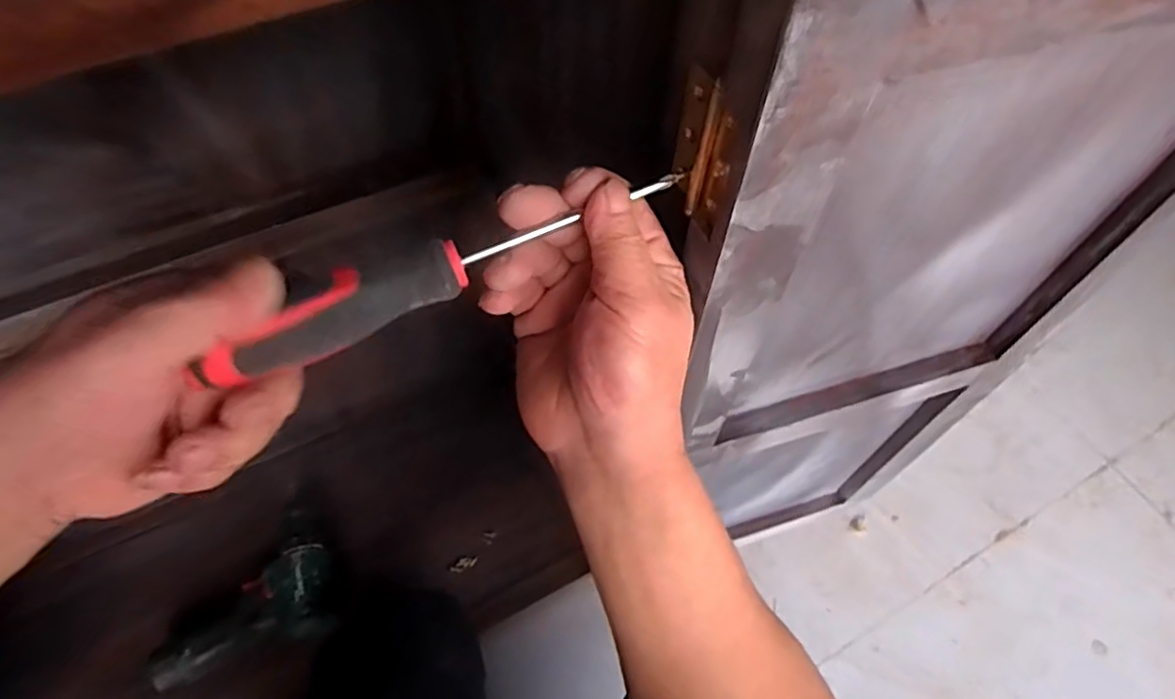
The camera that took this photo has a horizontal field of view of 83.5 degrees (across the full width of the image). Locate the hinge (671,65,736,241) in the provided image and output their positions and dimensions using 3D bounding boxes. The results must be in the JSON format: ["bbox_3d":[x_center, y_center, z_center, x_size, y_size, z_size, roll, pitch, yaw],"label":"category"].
[{"bbox_3d":[0.047,-0.081,0.269,0.005,0.061,0.039,-19,62,-13],"label":"hinge"}]

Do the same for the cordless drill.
[{"bbox_3d":[-0.391,0.272,0.757,0.180,0.052,0.157,-16,61,-11],"label":"cordless drill"}]

